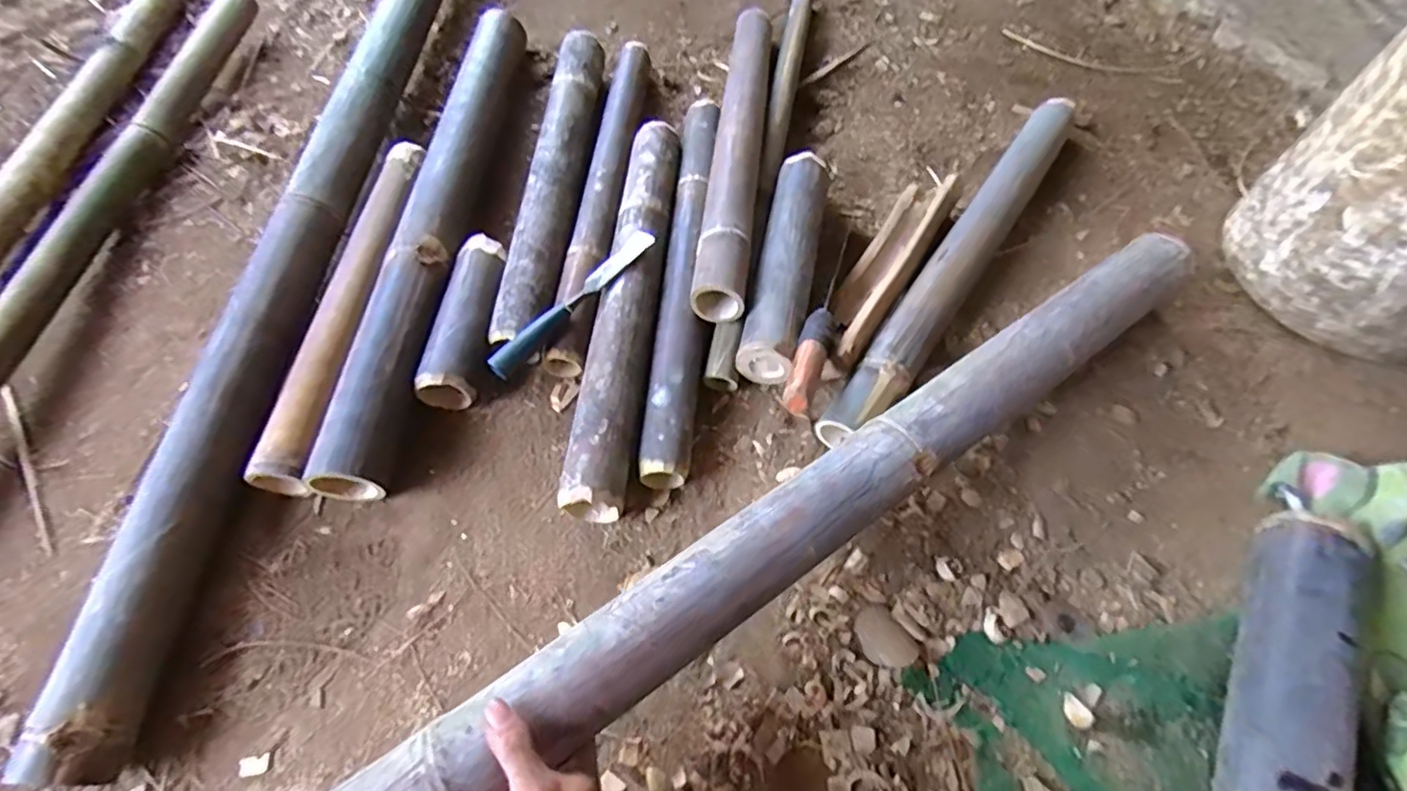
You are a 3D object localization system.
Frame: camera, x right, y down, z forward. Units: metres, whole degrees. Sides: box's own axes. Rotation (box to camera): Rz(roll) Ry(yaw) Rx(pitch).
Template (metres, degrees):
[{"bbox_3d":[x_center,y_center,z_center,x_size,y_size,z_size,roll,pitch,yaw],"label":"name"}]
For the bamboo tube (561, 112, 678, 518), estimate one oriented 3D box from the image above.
[{"bbox_3d":[-0.083,-0.125,0.713,0.071,0.061,0.541,5,62,2],"label":"bamboo tube"}]

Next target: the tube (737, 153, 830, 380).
[{"bbox_3d":[0.103,-0.166,0.729,0.072,0.069,0.331,12,62,6],"label":"tube"}]

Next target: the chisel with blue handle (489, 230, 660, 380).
[{"bbox_3d":[-0.142,-0.106,0.672,0.024,0.022,0.227,39,68,18],"label":"chisel with blue handle"}]

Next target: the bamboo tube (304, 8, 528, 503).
[{"bbox_3d":[-0.323,-0.237,0.761,0.079,0.068,0.745,4,62,2],"label":"bamboo tube"}]

